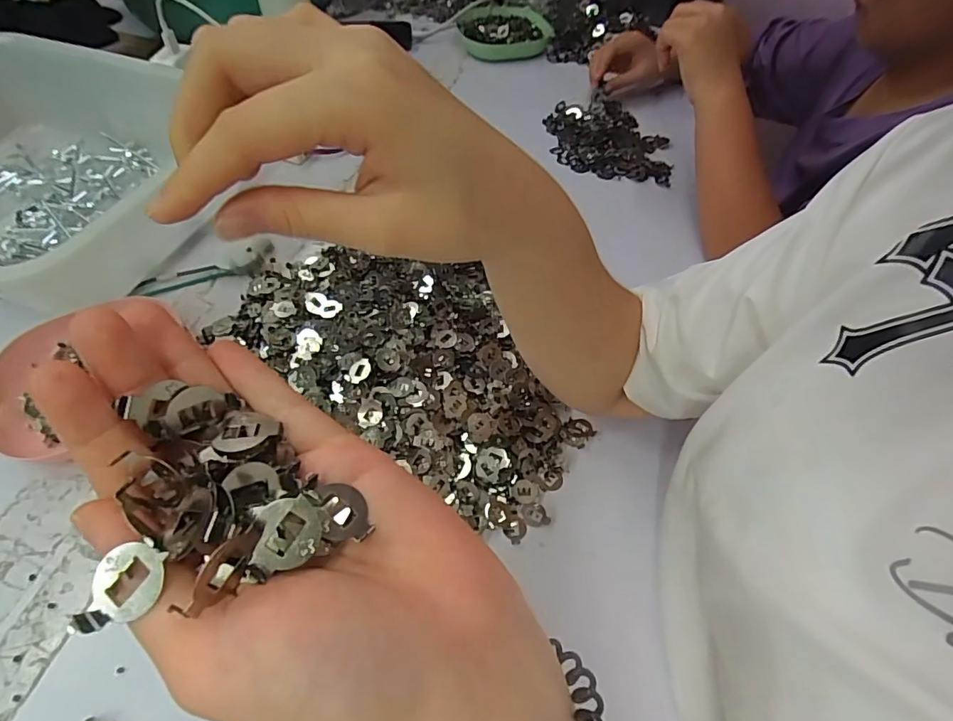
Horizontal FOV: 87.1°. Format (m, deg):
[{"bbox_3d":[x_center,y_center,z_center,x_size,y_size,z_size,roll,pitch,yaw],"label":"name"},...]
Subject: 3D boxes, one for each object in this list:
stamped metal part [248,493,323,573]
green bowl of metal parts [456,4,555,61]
[{"bbox_3d":[-0.047,0.043,0.125,0.016,0.004,0.017,2,76,-12],"label":"stamped metal part"},{"bbox_3d":[0.050,-0.515,0.783,0.145,0.029,0.141,1,54,-1],"label":"green bowl of metal parts"}]

